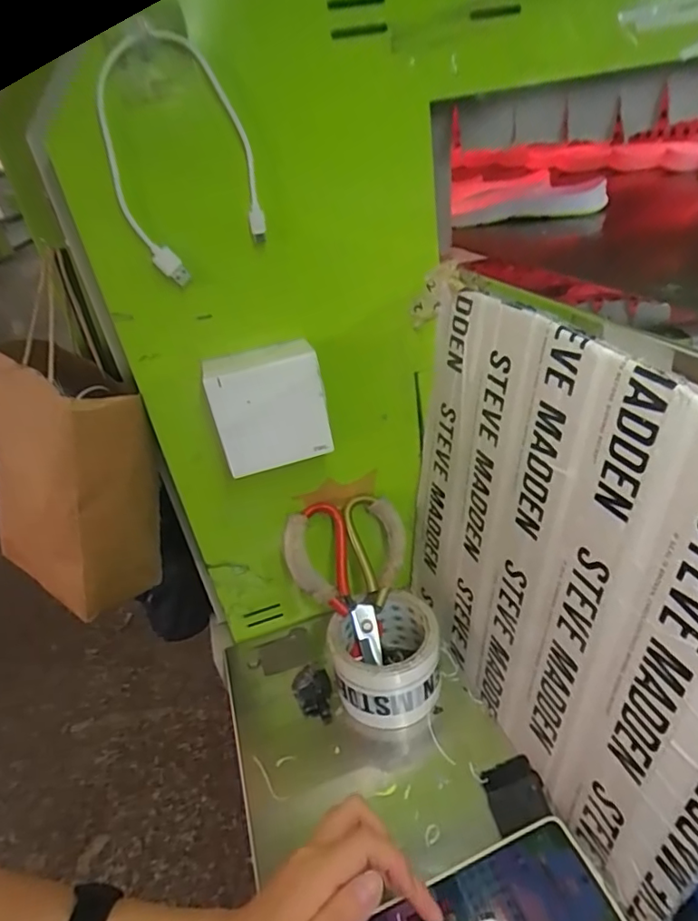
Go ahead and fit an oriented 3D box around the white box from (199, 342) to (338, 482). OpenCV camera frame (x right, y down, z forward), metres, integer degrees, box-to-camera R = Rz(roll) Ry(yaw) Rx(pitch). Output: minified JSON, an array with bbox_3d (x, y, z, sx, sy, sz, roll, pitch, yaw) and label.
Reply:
[{"bbox_3d":[-0.064,-0.042,0.426,0.085,0.084,0.044,-13,32,-13],"label":"white box"}]

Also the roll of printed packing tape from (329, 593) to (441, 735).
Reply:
[{"bbox_3d":[0.033,0.179,0.486,0.091,0.073,0.088,-4,32,2],"label":"roll of printed packing tape"}]

